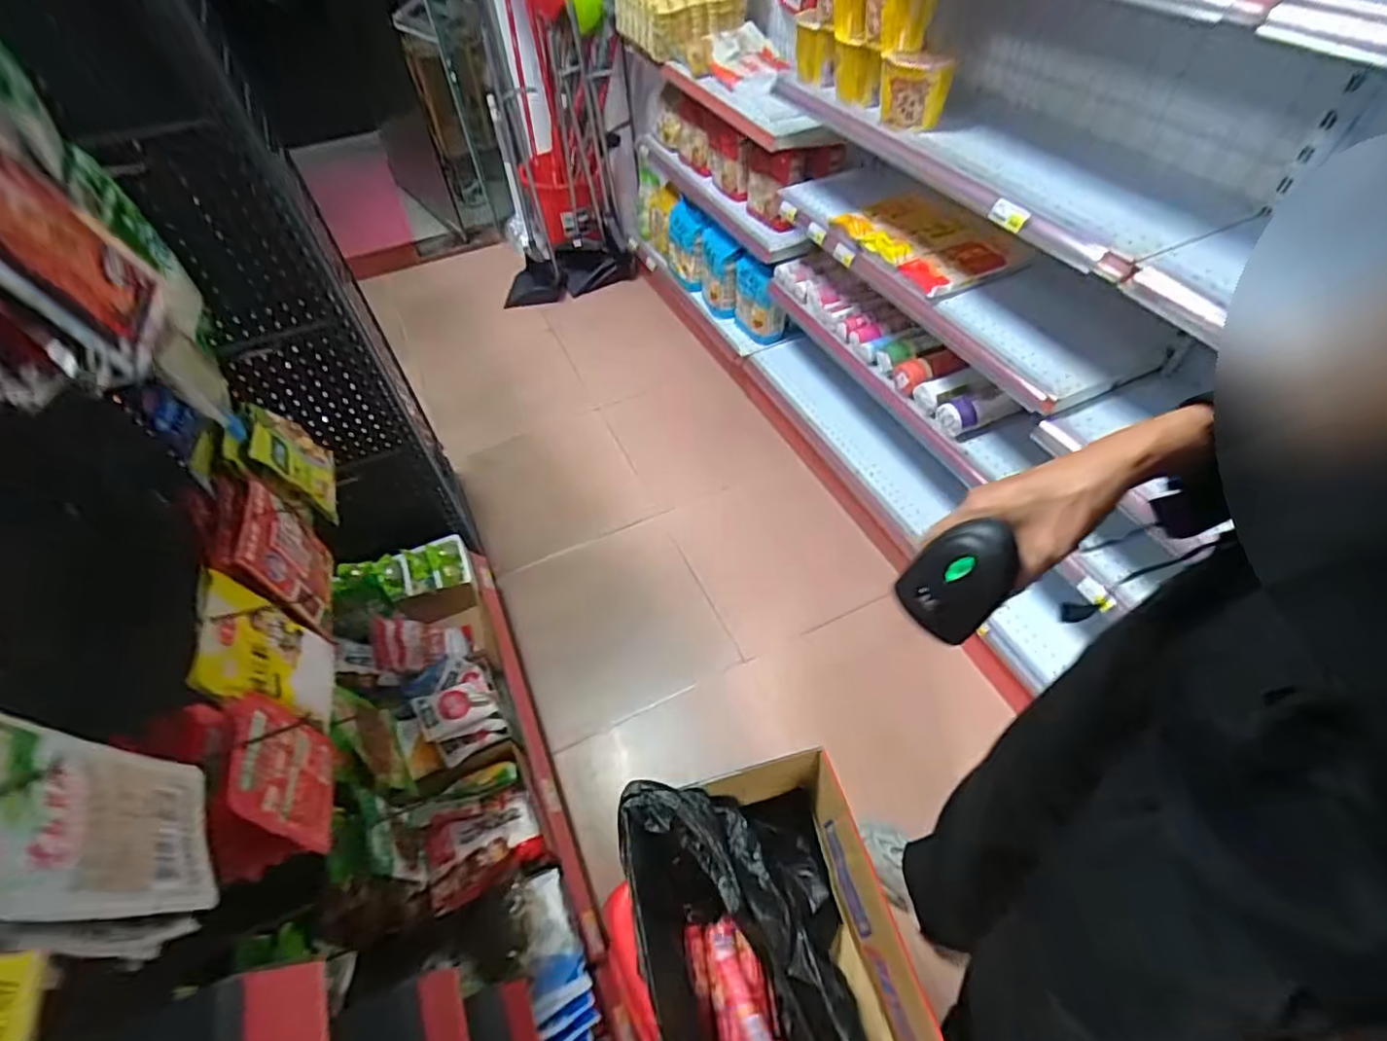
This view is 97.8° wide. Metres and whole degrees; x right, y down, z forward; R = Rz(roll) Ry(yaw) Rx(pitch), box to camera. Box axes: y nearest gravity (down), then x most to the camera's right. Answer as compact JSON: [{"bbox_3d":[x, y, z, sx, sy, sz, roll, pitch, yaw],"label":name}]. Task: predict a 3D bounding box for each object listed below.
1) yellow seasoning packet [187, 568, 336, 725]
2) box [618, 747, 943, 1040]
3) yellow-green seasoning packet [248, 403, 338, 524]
[{"bbox_3d":[-0.486,0.158,0.701,0.029,0.186,0.134,-25,51,2],"label":"yellow seasoning packet"},{"bbox_3d":[0.082,0.454,0.585,0.227,0.198,0.369,-12,53,-7],"label":"box"},{"bbox_3d":[-0.555,-0.088,0.851,0.016,0.163,0.107,-21,59,2],"label":"yellow-green seasoning packet"}]

